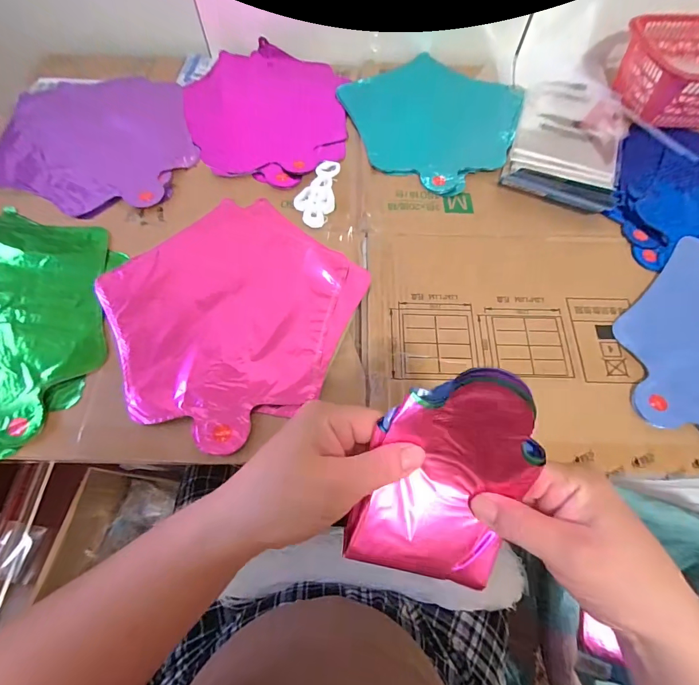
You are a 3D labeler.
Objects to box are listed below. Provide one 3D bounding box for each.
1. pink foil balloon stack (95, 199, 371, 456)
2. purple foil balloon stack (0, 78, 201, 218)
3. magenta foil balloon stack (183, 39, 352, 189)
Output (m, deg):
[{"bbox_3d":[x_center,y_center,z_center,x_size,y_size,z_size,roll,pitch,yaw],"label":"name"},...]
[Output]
[{"bbox_3d":[-0.115,-0.034,0.367,0.232,0.004,0.231,-42,71,-18],"label":"pink foil balloon stack"},{"bbox_3d":[-0.320,-0.252,0.464,0.240,0.005,0.246,-10,64,-5],"label":"purple foil balloon stack"},{"bbox_3d":[-0.113,-0.313,0.504,0.214,0.014,0.276,1,64,0],"label":"magenta foil balloon stack"}]

